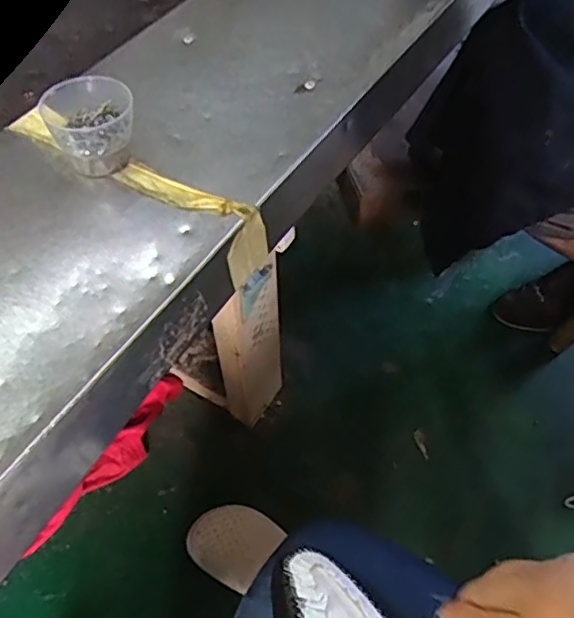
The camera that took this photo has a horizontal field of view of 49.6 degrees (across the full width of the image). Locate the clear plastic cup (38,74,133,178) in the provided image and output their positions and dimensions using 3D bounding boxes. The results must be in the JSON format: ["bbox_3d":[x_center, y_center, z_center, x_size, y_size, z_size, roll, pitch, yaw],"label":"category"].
[{"bbox_3d":[-0.143,-0.135,0.460,0.060,0.045,0.063,-1,55,1],"label":"clear plastic cup"}]

